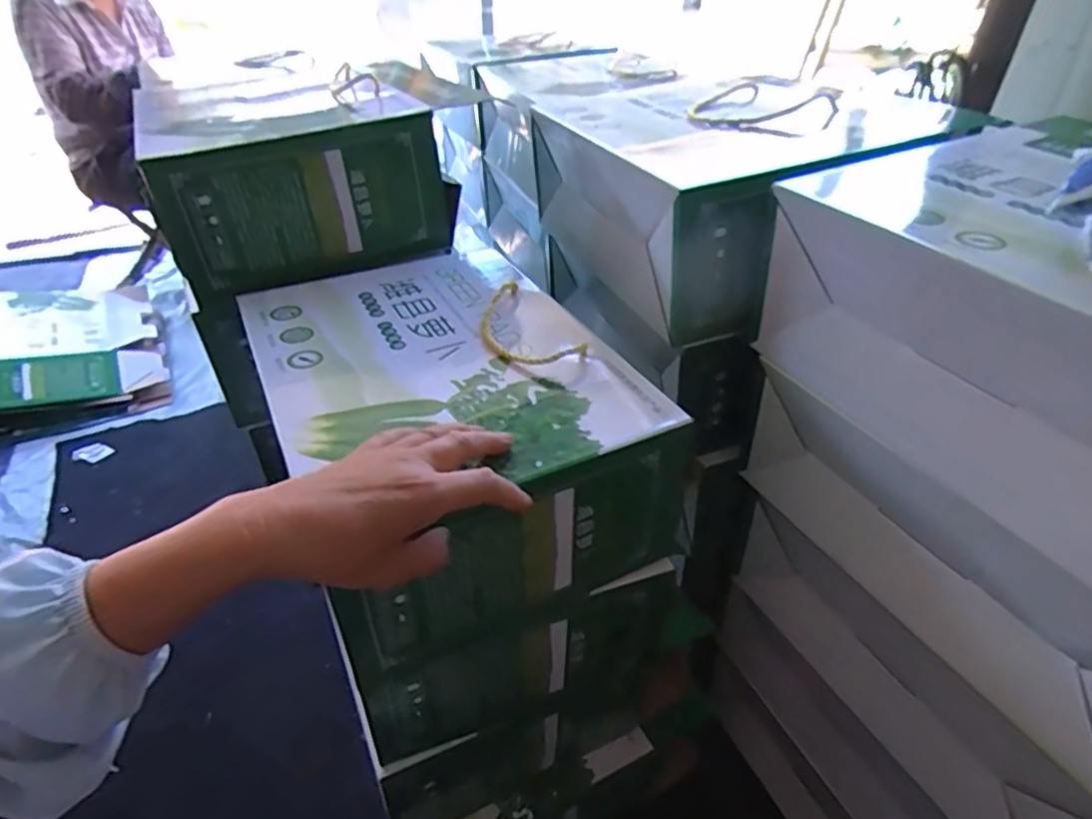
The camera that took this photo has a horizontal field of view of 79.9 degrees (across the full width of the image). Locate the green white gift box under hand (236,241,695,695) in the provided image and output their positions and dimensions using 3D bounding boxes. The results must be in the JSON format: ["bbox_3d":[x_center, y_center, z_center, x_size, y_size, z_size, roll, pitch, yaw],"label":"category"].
[{"bbox_3d":[-0.088,0.009,0.564,0.255,0.154,0.344,-17,37,-23],"label":"green white gift box under hand"}]

